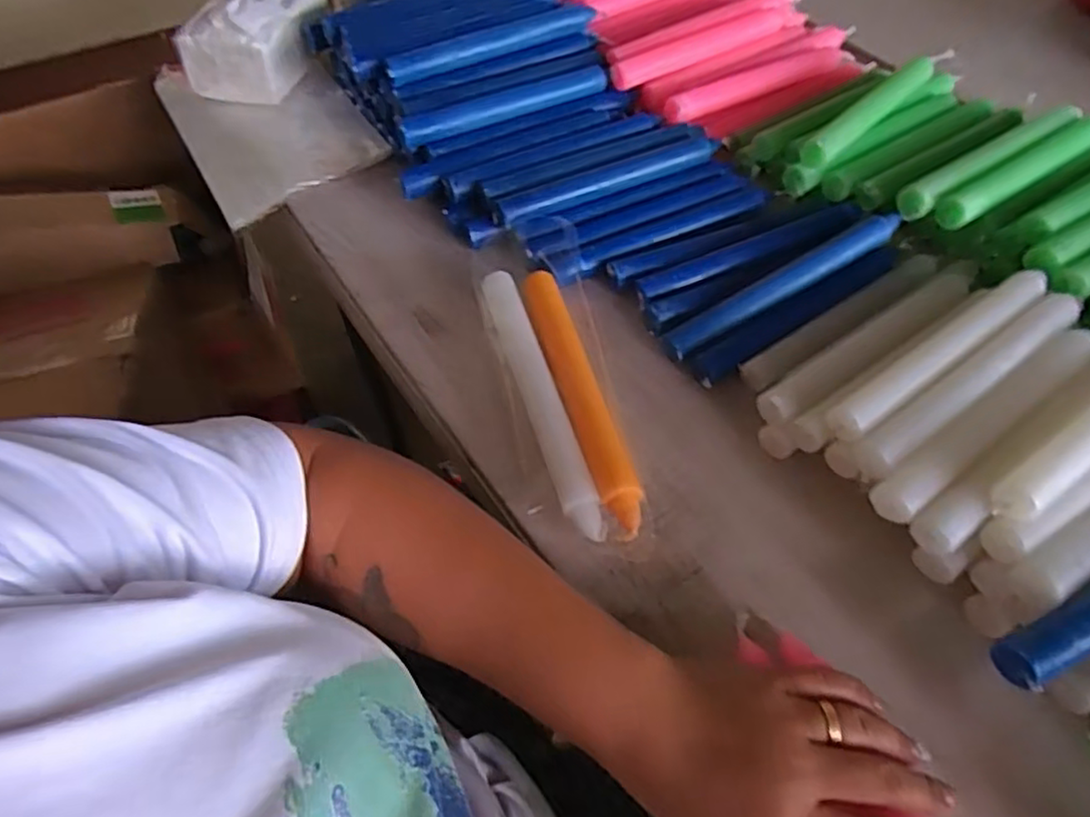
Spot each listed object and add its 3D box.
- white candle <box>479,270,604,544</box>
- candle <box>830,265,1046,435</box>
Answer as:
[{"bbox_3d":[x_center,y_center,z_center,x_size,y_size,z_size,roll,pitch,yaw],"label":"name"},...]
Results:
[{"bbox_3d":[-0.005,-0.008,0.423,0.021,0.028,0.204,-15,56,-10],"label":"white candle"},{"bbox_3d":[0.244,-0.033,0.402,0.191,0.024,0.022,-31,61,-20],"label":"candle"}]

